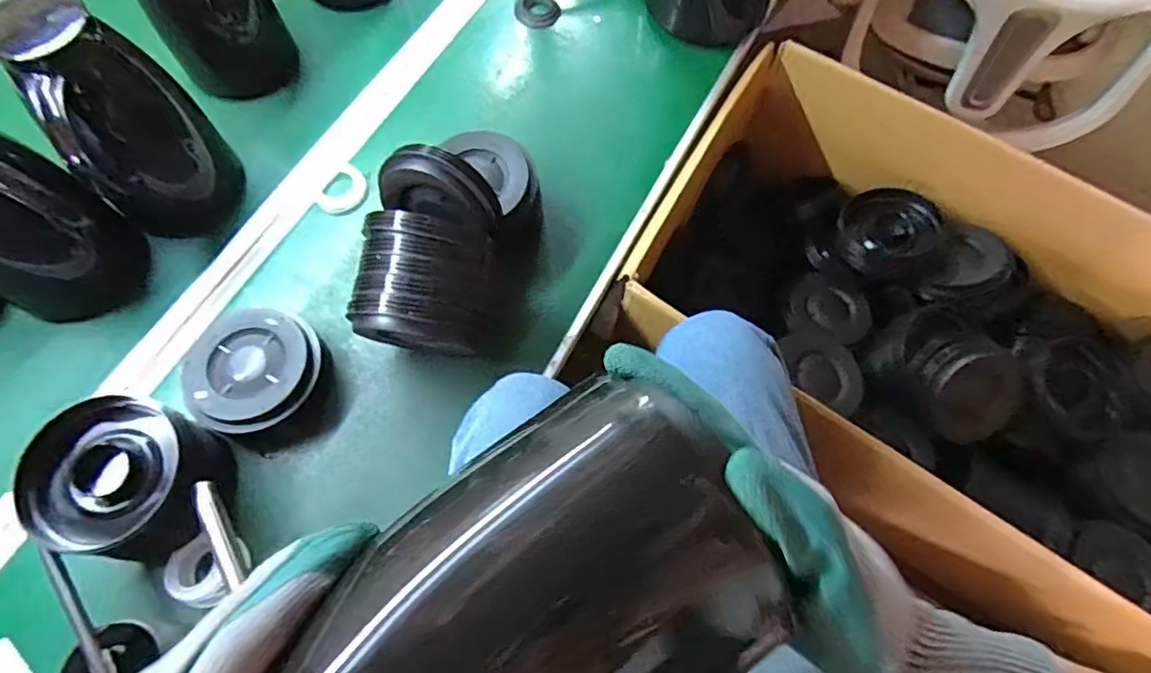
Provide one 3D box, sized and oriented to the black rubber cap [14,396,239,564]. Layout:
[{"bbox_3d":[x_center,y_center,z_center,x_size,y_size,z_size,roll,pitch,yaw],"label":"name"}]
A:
[{"bbox_3d":[-0.372,0.121,0.505,0.127,0.074,0.120,0,67,0],"label":"black rubber cap"}]

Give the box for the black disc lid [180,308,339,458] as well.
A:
[{"bbox_3d":[-0.295,0.038,0.563,0.119,0.043,0.130,0,67,0],"label":"black disc lid"}]

